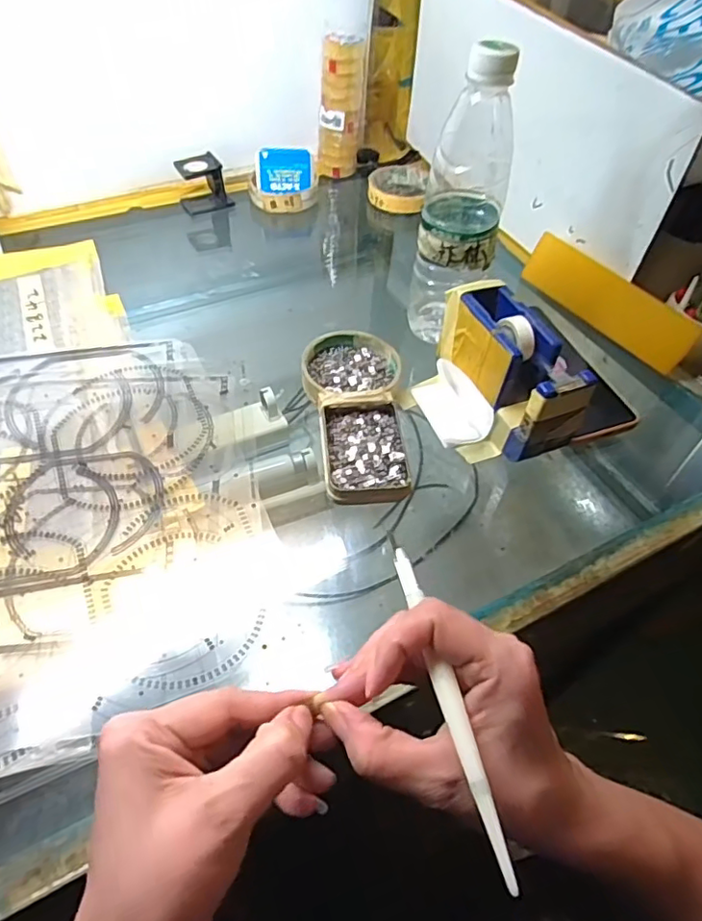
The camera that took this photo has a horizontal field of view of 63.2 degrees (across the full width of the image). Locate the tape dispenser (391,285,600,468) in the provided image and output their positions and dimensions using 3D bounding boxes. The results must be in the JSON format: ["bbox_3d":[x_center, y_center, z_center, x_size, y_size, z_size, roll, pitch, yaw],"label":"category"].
[{"bbox_3d":[0.107,-0.062,0.442,0.083,0.083,0.135,-21,54,-19],"label":"tape dispenser"}]

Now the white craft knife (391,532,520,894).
[{"bbox_3d":[0.039,0.092,0.240,0.008,0.005,0.147,-9,50,-10],"label":"white craft knife"}]

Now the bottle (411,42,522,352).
[{"bbox_3d":[0.089,-0.200,0.461,0.064,0.220,0.067,8,50,4],"label":"bottle"}]

